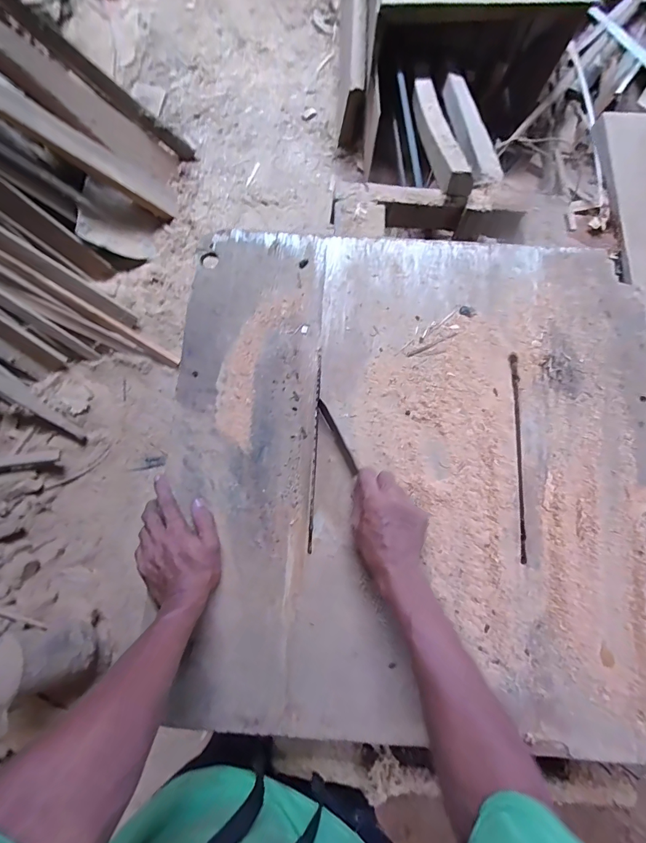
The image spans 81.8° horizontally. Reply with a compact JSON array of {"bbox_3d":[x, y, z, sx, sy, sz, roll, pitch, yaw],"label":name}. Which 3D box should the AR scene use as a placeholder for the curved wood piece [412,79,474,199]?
[{"bbox_3d":[0.278,-0.748,0.940,0.069,0.058,0.729,2,54,1],"label":"curved wood piece"}]

